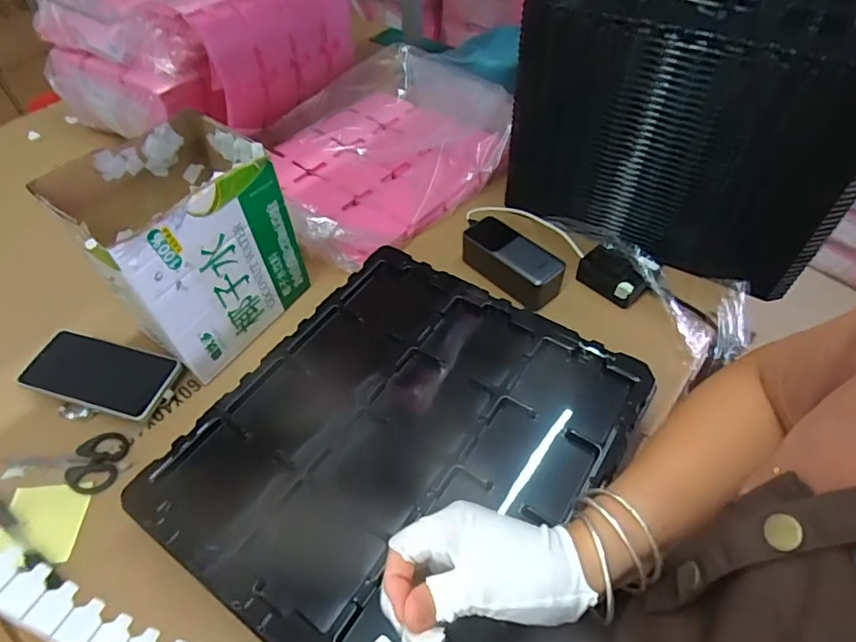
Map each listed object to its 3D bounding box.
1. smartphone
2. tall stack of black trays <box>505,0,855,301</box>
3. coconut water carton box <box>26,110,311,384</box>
[{"bbox_3d":[-0.361,0.057,0.569,0.157,0.010,0.077,15,57,7],"label":"smartphone"},{"bbox_3d":[0.339,-0.290,0.651,0.365,0.247,0.351,24,55,22],"label":"tall stack of black trays"},{"bbox_3d":[-0.262,-0.084,0.575,0.149,0.198,0.187,29,58,23],"label":"coconut water carton box"}]

